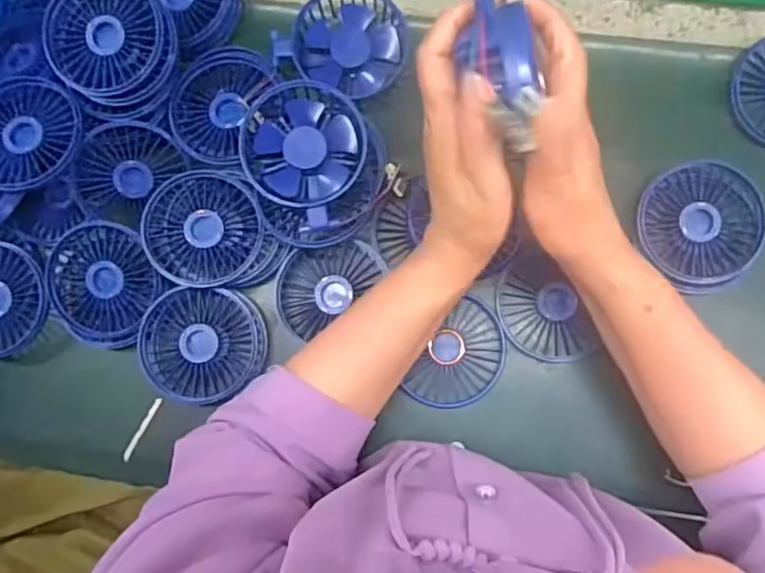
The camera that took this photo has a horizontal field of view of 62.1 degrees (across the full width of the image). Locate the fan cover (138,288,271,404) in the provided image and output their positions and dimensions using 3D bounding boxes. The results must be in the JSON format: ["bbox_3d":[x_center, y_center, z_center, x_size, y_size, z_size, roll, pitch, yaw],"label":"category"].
[{"bbox_3d":[-0.137,0.045,0.491,0.092,0.020,0.086,-5,97,-11],"label":"fan cover"}]

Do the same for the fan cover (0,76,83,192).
[{"bbox_3d":[-0.262,-0.111,0.461,0.082,0.011,0.071,-30,110,-16],"label":"fan cover"}]

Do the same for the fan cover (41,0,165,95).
[{"bbox_3d":[-0.200,-0.182,0.459,0.080,0.008,0.080,-14,100,-7],"label":"fan cover"}]

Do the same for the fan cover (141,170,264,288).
[{"bbox_3d":[-0.135,-0.044,0.482,0.085,0.015,0.084,-11,93,-8],"label":"fan cover"}]

